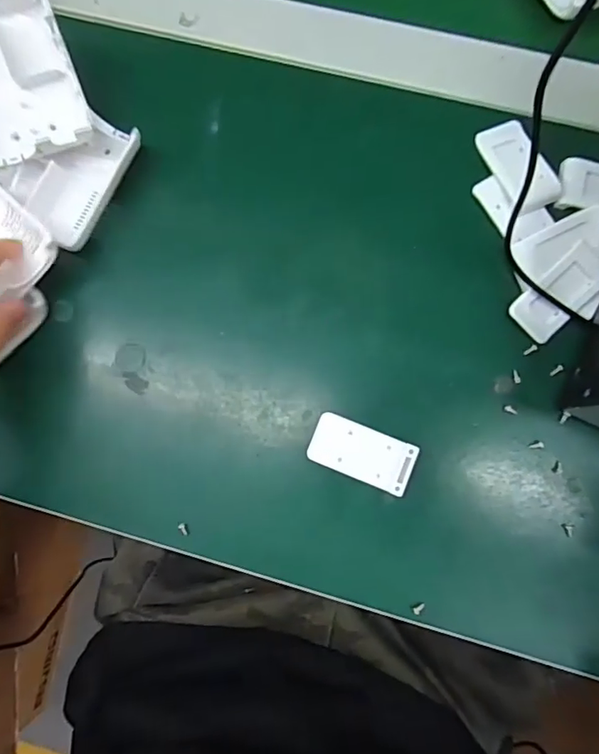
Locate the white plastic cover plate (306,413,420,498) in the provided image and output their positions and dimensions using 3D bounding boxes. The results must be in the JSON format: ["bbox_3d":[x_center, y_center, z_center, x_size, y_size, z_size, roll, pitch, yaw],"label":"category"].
[{"bbox_3d":[0.034,0.041,0.276,0.055,0.006,0.028,22,85,6],"label":"white plastic cover plate"}]

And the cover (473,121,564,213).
[{"bbox_3d":[0.125,-0.121,0.290,0.028,0.007,0.055,-24,82,0],"label":"cover"}]

